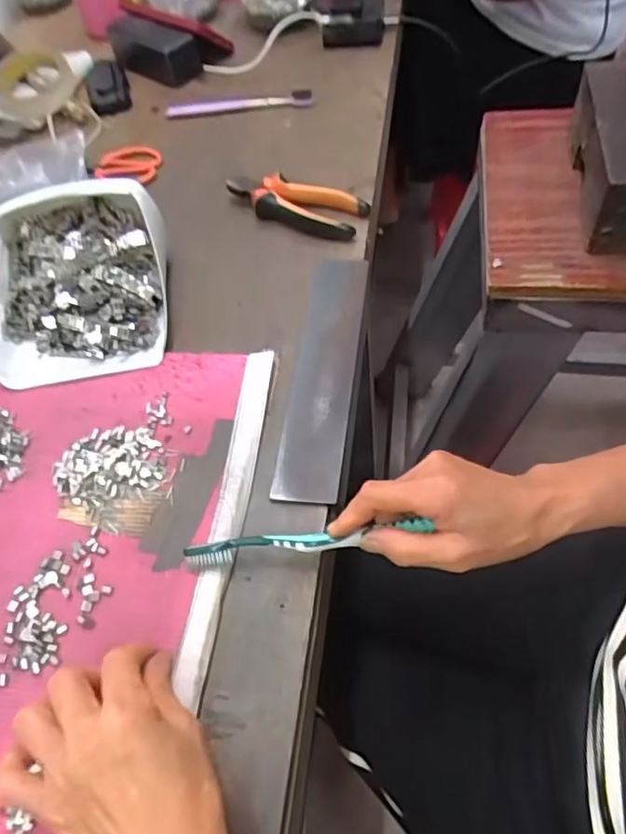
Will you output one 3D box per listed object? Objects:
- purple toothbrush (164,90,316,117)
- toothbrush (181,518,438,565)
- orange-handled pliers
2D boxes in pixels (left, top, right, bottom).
[{"bbox_3d":[-0.093,-0.393,0.740,0.186,0.010,0.021,-8,56,3],"label":"purple toothbrush"},{"bbox_3d":[-0.007,0.082,0.388,0.158,0.010,0.015,-8,57,7],"label":"toothbrush"},{"bbox_3d":[-0.021,-0.215,0.605,0.149,0.032,0.053,17,61,18],"label":"orange-handled pliers"}]

